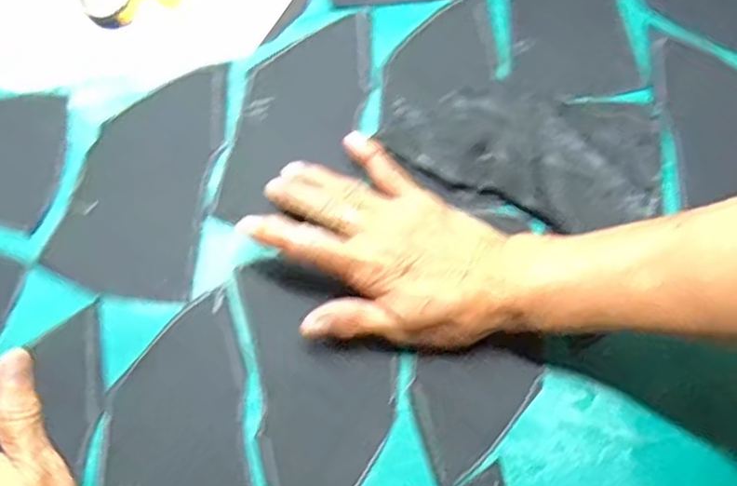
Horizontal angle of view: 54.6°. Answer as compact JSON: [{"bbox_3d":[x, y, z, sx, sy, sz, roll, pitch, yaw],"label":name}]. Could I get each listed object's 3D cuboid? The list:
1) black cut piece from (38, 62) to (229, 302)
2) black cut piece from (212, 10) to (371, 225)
[{"bbox_3d":[-0.144,-0.044,0.460,0.087,0.005,0.158,9,72,1],"label":"black cut piece"},{"bbox_3d":[-0.049,-0.086,0.489,0.078,0.013,0.172,31,72,8],"label":"black cut piece"}]

